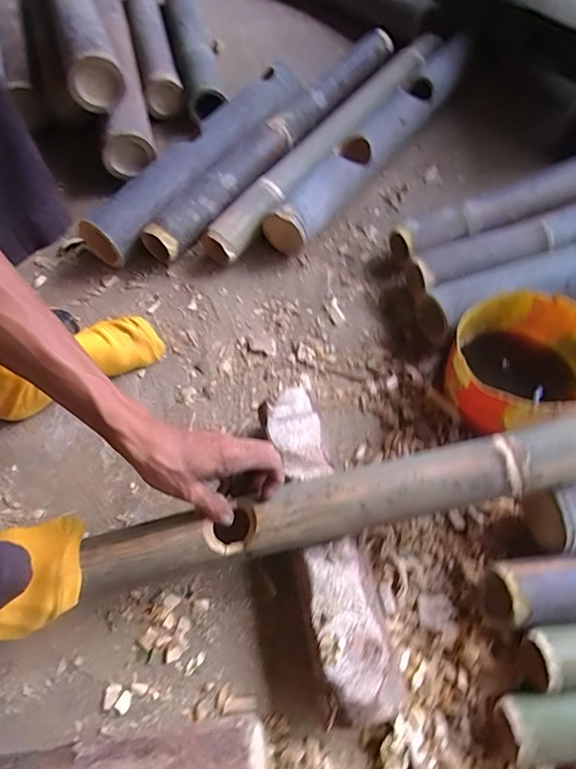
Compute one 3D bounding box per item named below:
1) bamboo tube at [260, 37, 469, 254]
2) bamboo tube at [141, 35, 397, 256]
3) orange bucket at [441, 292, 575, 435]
[{"bbox_3d":[0.161,-0.418,0.801,0.083,0.070,0.577,30,65,18],"label":"bamboo tube"},{"bbox_3d":[-0.006,-0.416,0.803,0.073,0.069,0.630,29,66,20],"label":"bamboo tube"},{"bbox_3d":[0.250,-0.015,0.523,0.141,0.096,0.155,-1,60,1],"label":"orange bucket"}]

